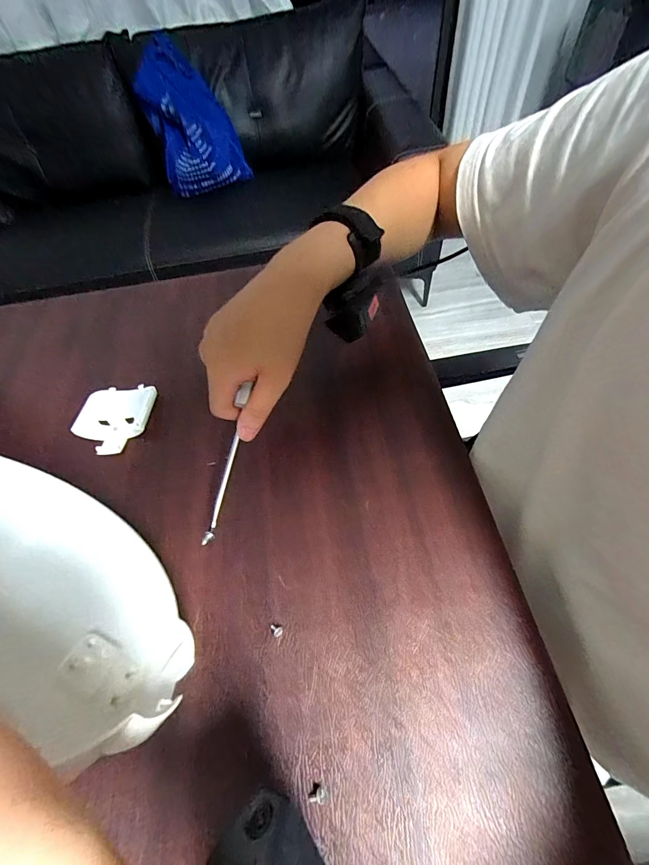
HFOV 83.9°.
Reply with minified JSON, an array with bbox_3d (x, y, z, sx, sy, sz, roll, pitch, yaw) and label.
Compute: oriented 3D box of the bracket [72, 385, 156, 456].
[{"bbox_3d":[-0.216,-0.015,0.373,0.070,0.015,0.079,-5,57,4],"label":"bracket"}]

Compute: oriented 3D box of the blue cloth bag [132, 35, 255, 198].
[{"bbox_3d":[-0.425,-0.992,1.131,0.151,0.398,0.284,24,58,39],"label":"blue cloth bag"}]

